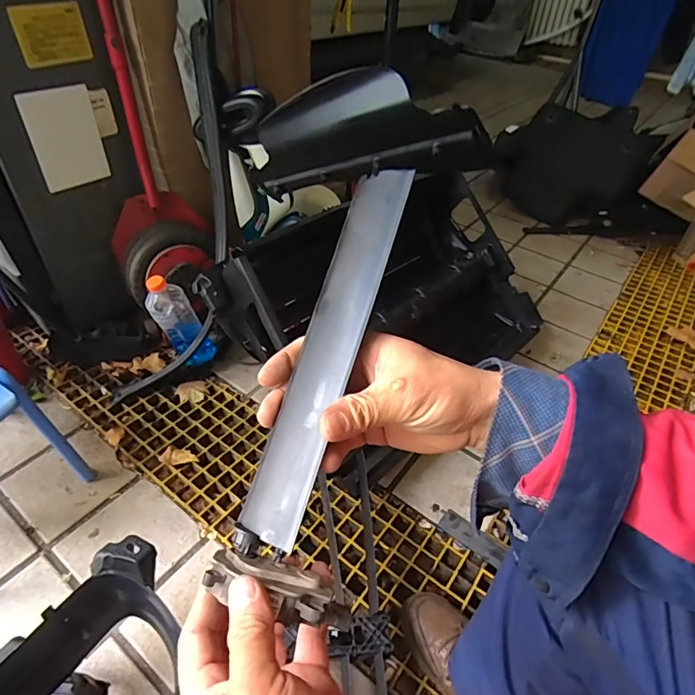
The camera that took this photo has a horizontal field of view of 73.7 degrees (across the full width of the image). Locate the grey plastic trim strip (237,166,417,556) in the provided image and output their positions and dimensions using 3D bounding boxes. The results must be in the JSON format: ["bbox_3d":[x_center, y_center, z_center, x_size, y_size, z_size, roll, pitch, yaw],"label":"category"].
[{"bbox_3d":[-0.013,-0.003,0.329,0.050,0.008,0.284,9,74,32],"label":"grey plastic trim strip"}]

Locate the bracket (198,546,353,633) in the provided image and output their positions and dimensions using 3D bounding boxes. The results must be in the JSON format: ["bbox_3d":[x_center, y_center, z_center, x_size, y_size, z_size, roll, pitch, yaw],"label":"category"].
[{"bbox_3d":[-0.039,0.148,0.287,0.093,0.022,0.033,23,42,0],"label":"bracket"}]

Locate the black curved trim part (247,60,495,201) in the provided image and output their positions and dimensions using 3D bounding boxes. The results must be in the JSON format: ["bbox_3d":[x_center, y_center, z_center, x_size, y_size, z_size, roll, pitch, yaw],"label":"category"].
[{"bbox_3d":[0.004,-0.166,0.360,0.196,0.084,0.035,2,39,20],"label":"black curved trim part"}]

